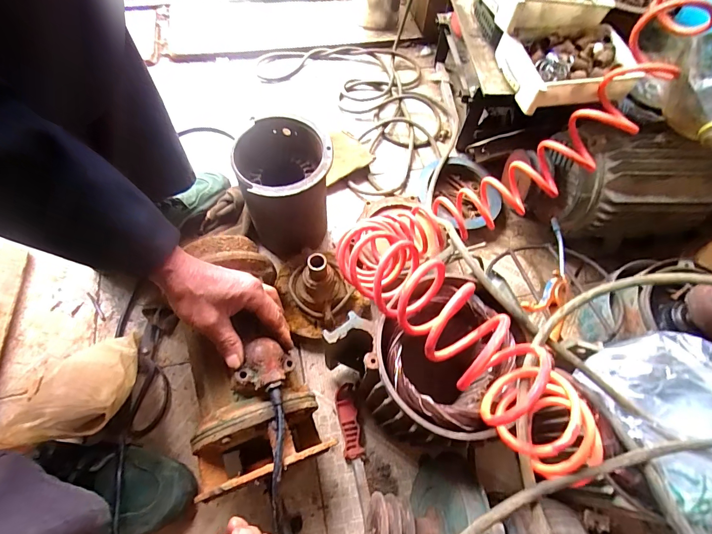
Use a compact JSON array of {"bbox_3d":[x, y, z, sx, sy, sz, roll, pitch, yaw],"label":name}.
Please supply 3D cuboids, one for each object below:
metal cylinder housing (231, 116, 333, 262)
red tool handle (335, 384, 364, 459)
[{"bbox_3d":[-0.101,-0.115,0.552,0.131,0.161,0.141,1,63,-1],"label":"metal cylinder housing"},{"bbox_3d":[-0.011,0.215,0.506,0.027,0.020,0.094,-9,64,-6],"label":"red tool handle"}]

